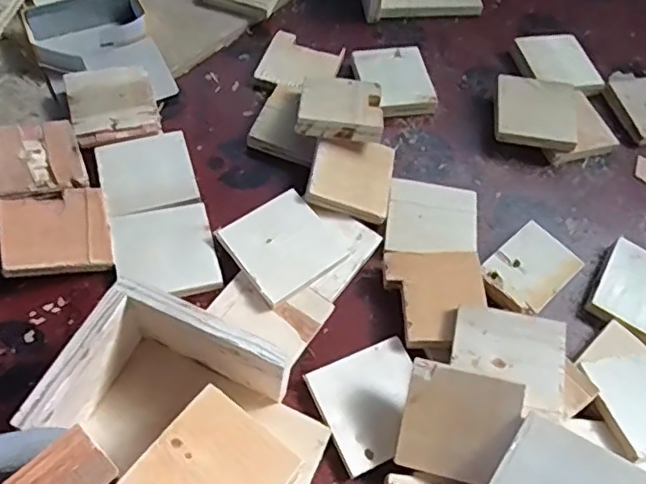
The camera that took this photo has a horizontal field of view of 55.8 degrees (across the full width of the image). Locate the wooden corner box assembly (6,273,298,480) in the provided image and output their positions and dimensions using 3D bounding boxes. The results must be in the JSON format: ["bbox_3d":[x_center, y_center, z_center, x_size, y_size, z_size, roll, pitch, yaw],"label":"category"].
[{"bbox_3d":[-0.114,0.113,0.455,0.144,0.084,0.118,22,60,5],"label":"wooden corner box assembly"}]

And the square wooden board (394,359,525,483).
[{"bbox_3d":[0.104,0.141,0.470,0.084,0.007,0.082,12,83,13],"label":"square wooden board"}]

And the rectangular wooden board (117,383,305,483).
[{"bbox_3d":[-0.073,0.156,0.407,0.088,0.010,0.089,37,61,12],"label":"rectangular wooden board"}]

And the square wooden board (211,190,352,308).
[{"bbox_3d":[-0.036,0.001,0.568,0.093,0.011,0.091,-34,67,-22],"label":"square wooden board"}]

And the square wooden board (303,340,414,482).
[{"bbox_3d":[0.043,0.134,0.508,0.090,0.013,0.088,-22,62,-17],"label":"square wooden board"}]

